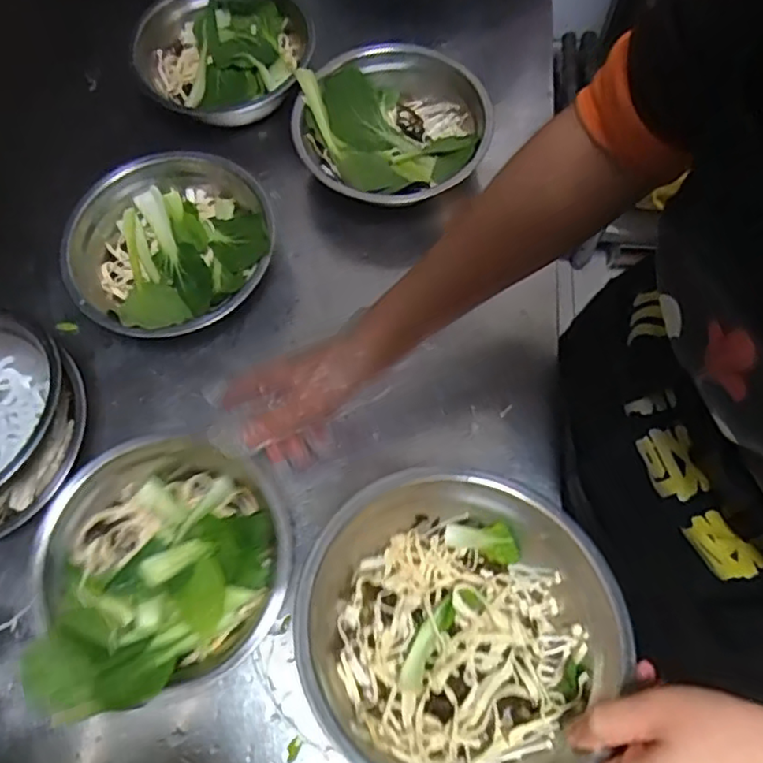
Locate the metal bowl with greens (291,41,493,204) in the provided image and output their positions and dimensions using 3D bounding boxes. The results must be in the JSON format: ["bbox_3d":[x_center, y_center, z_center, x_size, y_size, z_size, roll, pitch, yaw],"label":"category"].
[{"bbox_3d":[0.009,-0.246,0.643,0.187,0.080,0.178,0,69,1],"label":"metal bowl with greens"}]

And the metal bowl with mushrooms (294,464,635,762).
[{"bbox_3d":[0.049,0.146,0.386,0.186,0.074,0.184,0,69,1],"label":"metal bowl with mushrooms"}]

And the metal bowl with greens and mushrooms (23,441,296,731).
[{"bbox_3d":[-0.172,0.142,0.503,0.191,0.072,0.186,-17,69,-5],"label":"metal bowl with greens and mushrooms"}]

